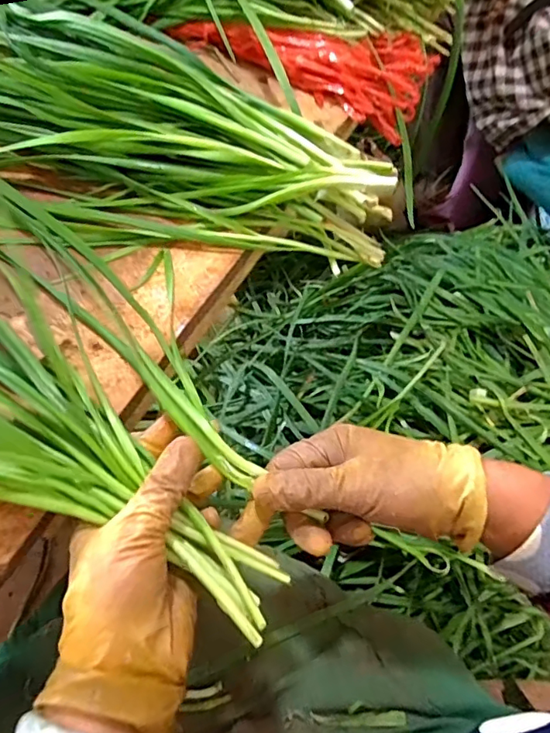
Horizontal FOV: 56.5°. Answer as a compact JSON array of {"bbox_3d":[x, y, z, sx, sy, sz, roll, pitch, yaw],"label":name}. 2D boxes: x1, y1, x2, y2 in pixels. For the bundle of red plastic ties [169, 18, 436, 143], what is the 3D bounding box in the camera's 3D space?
[{"bbox_3d":[0.022,-0.271,0.449,0.223,0.045,0.086,22,67,9],"label":"bundle of red plastic ties"}]

